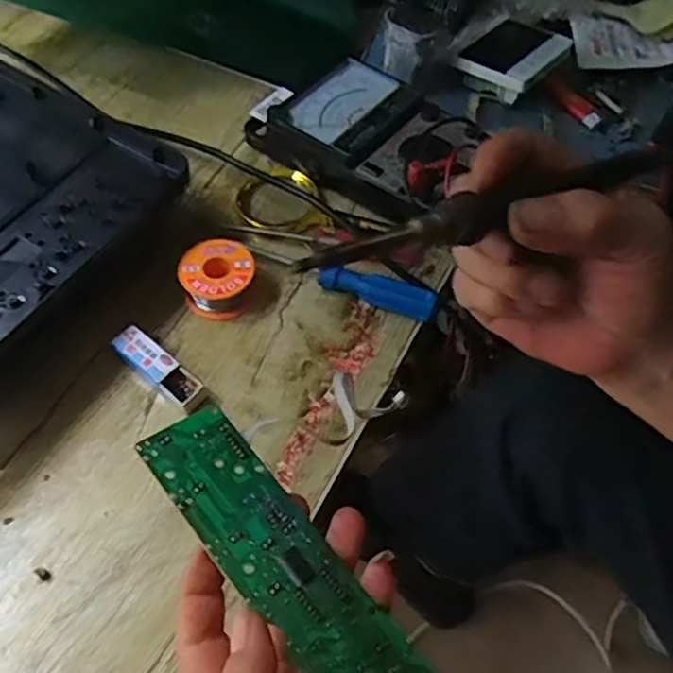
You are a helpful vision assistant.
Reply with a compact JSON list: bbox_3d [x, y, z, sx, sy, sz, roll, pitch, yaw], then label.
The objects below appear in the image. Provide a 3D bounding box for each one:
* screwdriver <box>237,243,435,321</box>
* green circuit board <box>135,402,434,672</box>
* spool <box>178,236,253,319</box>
[{"bbox_3d":[0.003,-0.045,0.491,0.150,0.028,0.020,20,57,8],"label":"screwdriver"},{"bbox_3d":[-0.009,0.113,0.278,0.045,0.004,0.205,-28,66,-39],"label":"green circuit board"},{"bbox_3d":[-0.087,-0.042,0.482,0.052,0.033,0.050,2,57,-3],"label":"spool"}]

